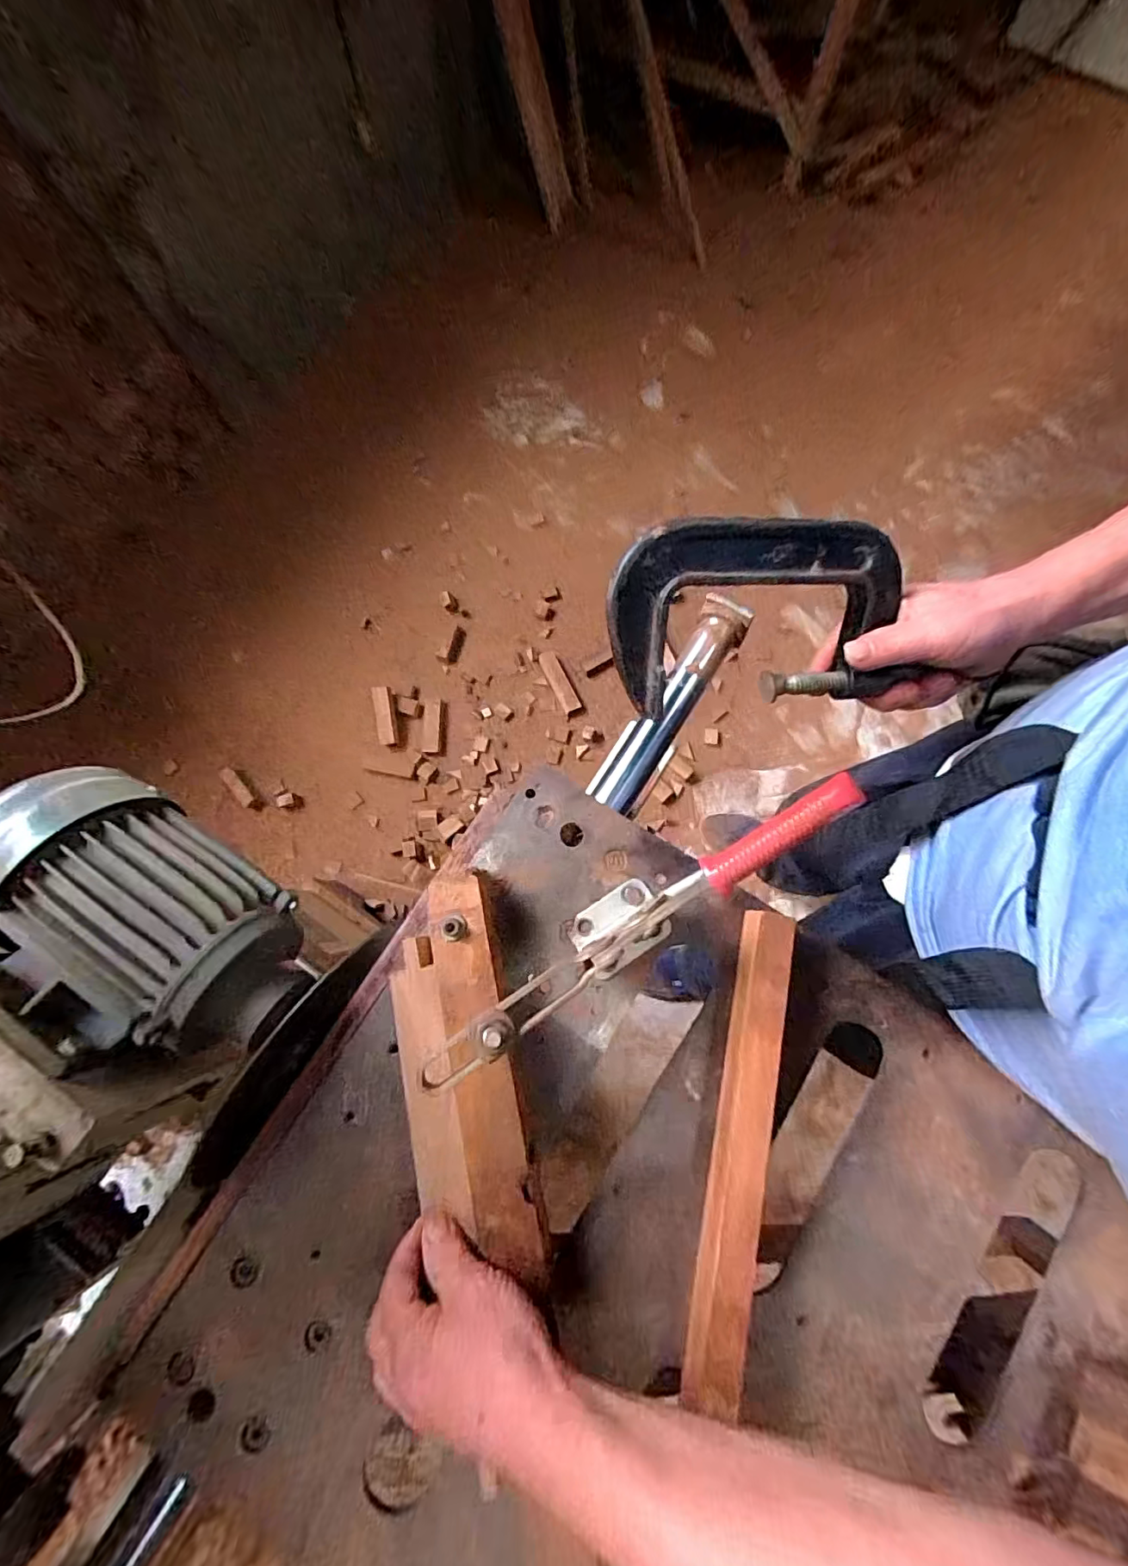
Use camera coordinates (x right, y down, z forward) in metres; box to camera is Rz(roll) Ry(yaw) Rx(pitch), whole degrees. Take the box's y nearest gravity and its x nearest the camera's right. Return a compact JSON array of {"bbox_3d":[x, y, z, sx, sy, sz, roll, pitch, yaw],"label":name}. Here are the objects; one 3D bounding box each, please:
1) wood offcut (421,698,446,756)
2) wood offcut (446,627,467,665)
[{"bbox_3d":[-0.315,-0.136,1.328,0.047,0.016,0.135,3,79,2],"label":"wood offcut"},{"bbox_3d":[-0.273,-0.347,1.389,0.029,0.012,0.100,16,86,4],"label":"wood offcut"}]

